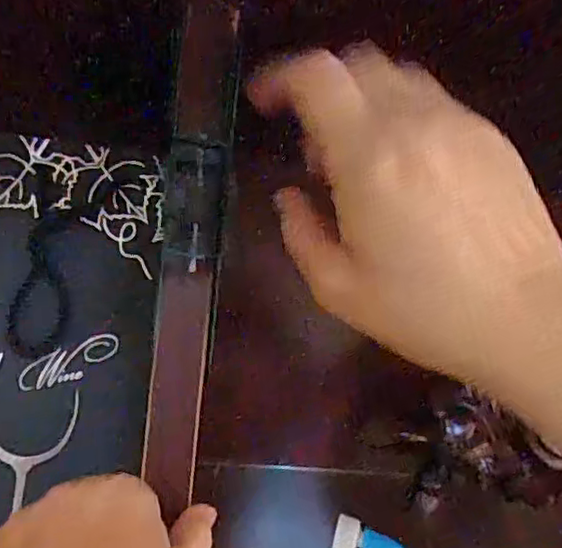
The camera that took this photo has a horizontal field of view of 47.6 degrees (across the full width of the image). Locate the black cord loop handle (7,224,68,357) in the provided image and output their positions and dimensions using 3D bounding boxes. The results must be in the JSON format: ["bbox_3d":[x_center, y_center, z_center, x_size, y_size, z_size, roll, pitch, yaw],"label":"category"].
[{"bbox_3d":[-0.141,0.010,0.374,0.031,0.077,0.005,7,-6,-15],"label":"black cord loop handle"}]

